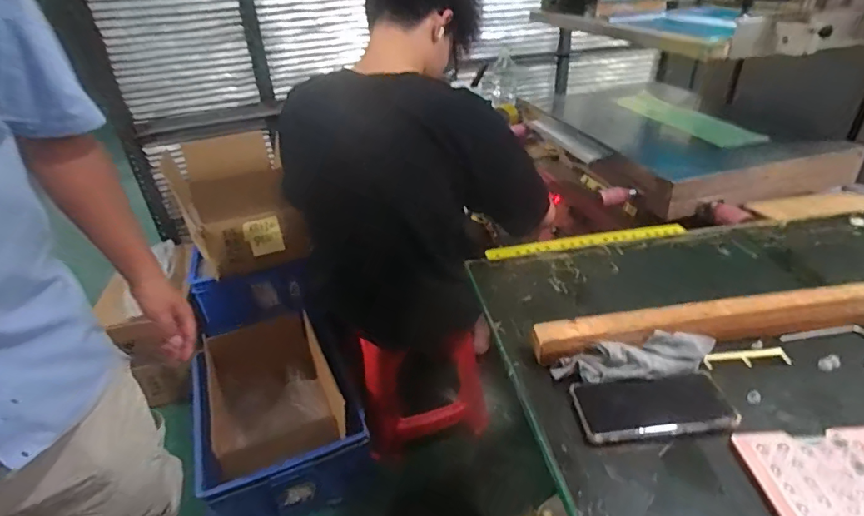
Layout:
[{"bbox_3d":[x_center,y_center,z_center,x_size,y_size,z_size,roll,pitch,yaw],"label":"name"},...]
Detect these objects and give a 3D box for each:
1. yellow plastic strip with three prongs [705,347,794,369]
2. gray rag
[{"bbox_3d":[0.399,0.127,0.602,0.110,0.006,0.022,-5,33,-3],"label":"yellow plastic strip with three prongs"},{"bbox_3d":[0.249,0.127,0.580,0.195,0.033,0.050,-7,33,-6],"label":"gray rag"}]

